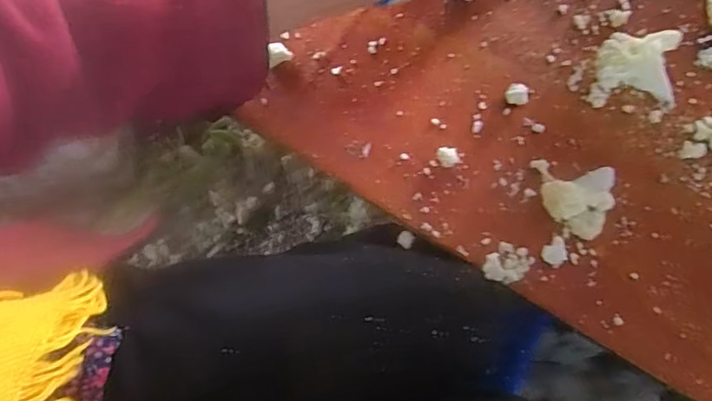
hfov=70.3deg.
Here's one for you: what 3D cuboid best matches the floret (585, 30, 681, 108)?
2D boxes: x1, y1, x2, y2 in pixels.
[{"bbox_3d":[0.203,-0.099,0.364,0.060,0.039,0.057,0,76,-1],"label":"floret"}]

